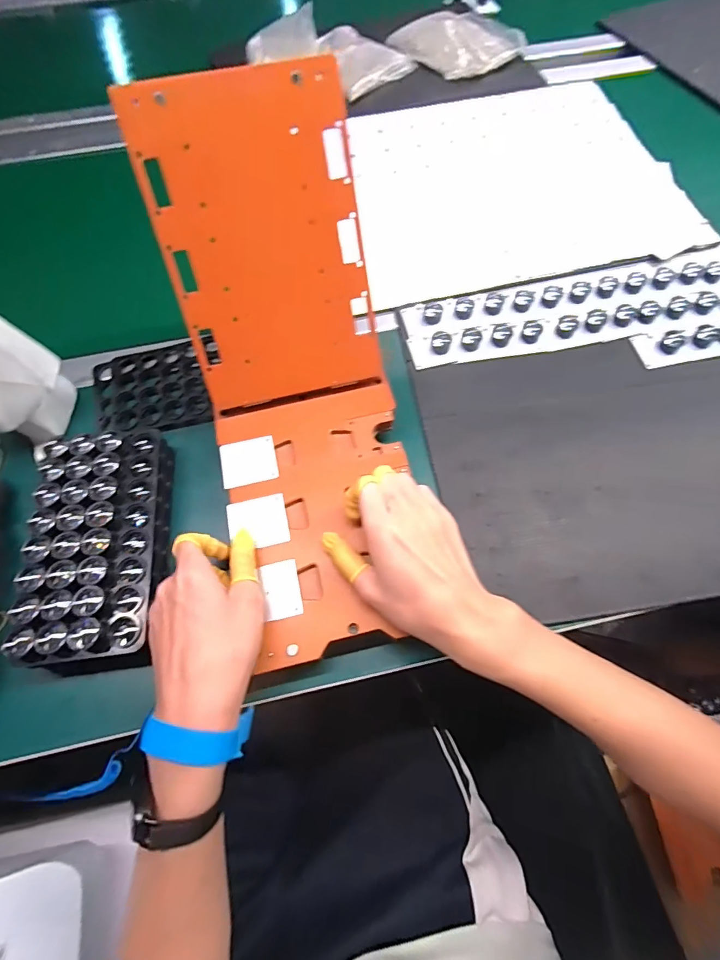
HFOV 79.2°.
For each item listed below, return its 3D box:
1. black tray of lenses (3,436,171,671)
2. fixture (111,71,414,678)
[{"bbox_3d":[-0.221,0.050,0.363,0.098,0.030,0.200,-6,66,-2],"label":"black tray of lenses"},{"bbox_3d":[-0.059,-0.085,0.358,0.163,0.123,0.413,-7,99,-2],"label":"fixture"}]

